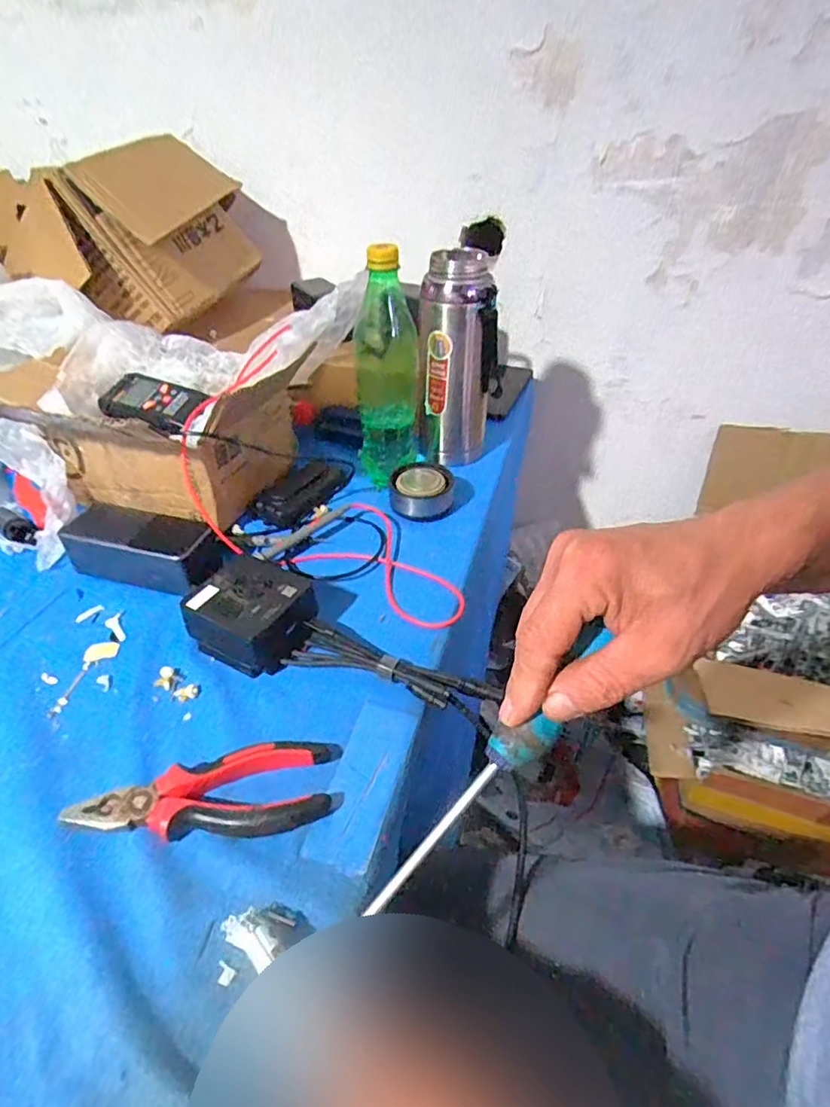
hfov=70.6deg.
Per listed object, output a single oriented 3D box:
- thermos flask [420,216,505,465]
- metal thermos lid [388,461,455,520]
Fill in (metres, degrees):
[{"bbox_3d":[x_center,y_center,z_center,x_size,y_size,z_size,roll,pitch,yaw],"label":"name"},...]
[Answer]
[{"bbox_3d":[0.047,-0.217,0.652,0.085,0.215,0.080,-1,40,-1],"label":"thermos flask"},{"bbox_3d":[0.007,-0.065,0.616,0.068,0.035,0.059,-3,41,-4],"label":"metal thermos lid"}]

